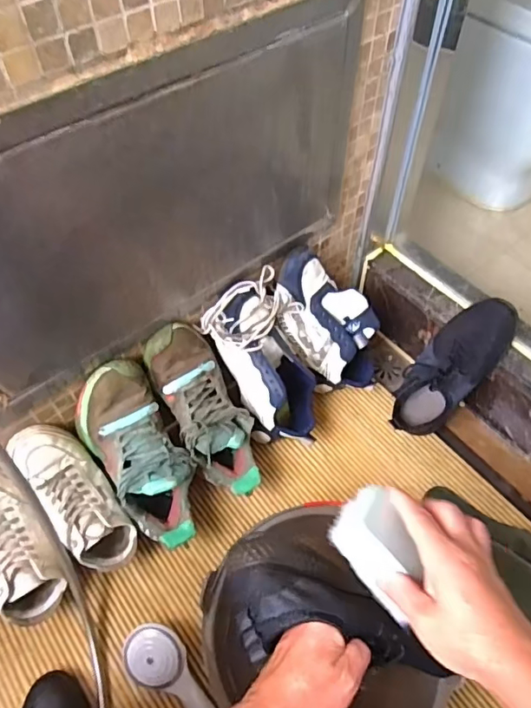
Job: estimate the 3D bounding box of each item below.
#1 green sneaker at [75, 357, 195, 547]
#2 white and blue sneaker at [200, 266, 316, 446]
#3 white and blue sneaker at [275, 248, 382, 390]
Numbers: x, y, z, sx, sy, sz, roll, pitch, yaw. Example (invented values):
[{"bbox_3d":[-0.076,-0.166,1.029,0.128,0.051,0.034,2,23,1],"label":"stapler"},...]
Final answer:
[{"bbox_3d":[-0.174,0.145,0.742,0.121,0.089,0.273,-25,101,-16],"label":"green sneaker"},{"bbox_3d":[0.012,0.018,0.840,0.138,0.282,0.097,-35,27,-22],"label":"white and blue sneaker"},{"bbox_3d":[0.098,-0.048,0.900,0.147,0.103,0.263,-46,109,-2],"label":"white and blue sneaker"}]

